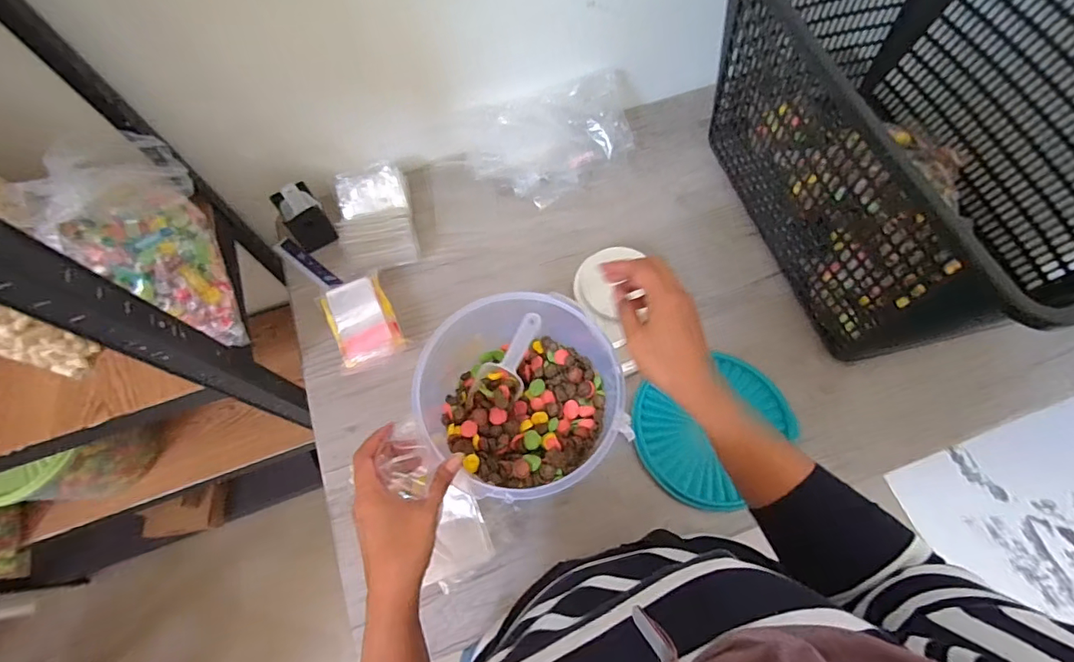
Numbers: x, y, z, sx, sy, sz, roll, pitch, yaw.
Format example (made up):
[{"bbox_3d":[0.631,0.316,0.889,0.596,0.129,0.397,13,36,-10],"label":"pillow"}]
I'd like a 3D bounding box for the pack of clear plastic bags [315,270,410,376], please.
[{"bbox_3d":[-0.245,-0.013,0.674,0.089,0.026,0.130,-25,70,-9],"label":"pack of clear plastic bags"}]

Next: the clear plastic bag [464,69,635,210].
[{"bbox_3d":[0.026,-0.294,0.765,0.268,0.096,0.128,-18,69,-6],"label":"clear plastic bag"}]

